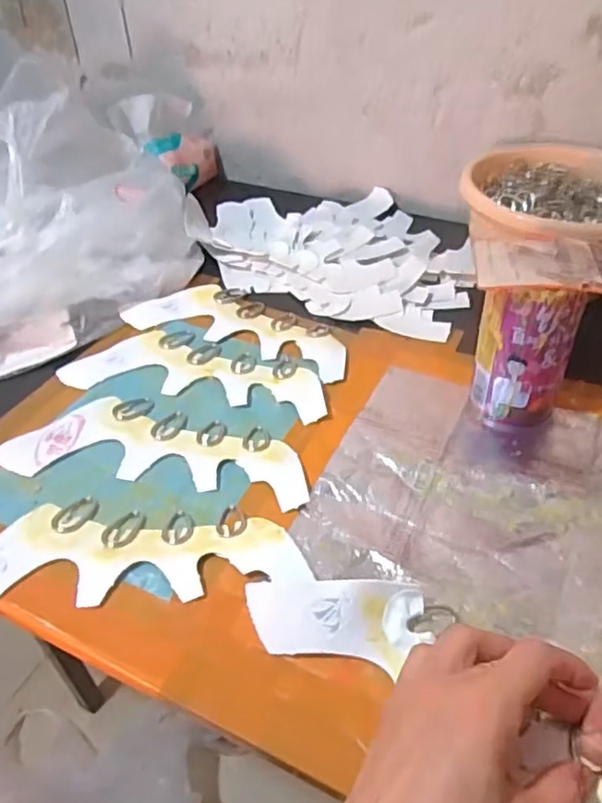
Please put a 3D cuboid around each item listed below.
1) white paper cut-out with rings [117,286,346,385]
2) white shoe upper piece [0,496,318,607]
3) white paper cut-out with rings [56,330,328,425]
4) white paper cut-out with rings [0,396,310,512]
[{"bbox_3d":[-0.051,-0.071,0.585,0.217,0.006,0.085,18,47,21],"label":"white paper cut-out with rings"},{"bbox_3d":[-0.112,0.091,0.403,0.222,0.010,0.081,-5,43,-3],"label":"white shoe upper piece"},{"bbox_3d":[-0.084,-0.028,0.539,0.223,0.005,0.084,9,44,13],"label":"white paper cut-out with rings"},{"bbox_3d":[-0.102,0.033,0.470,0.223,0.004,0.083,8,44,11],"label":"white paper cut-out with rings"}]

